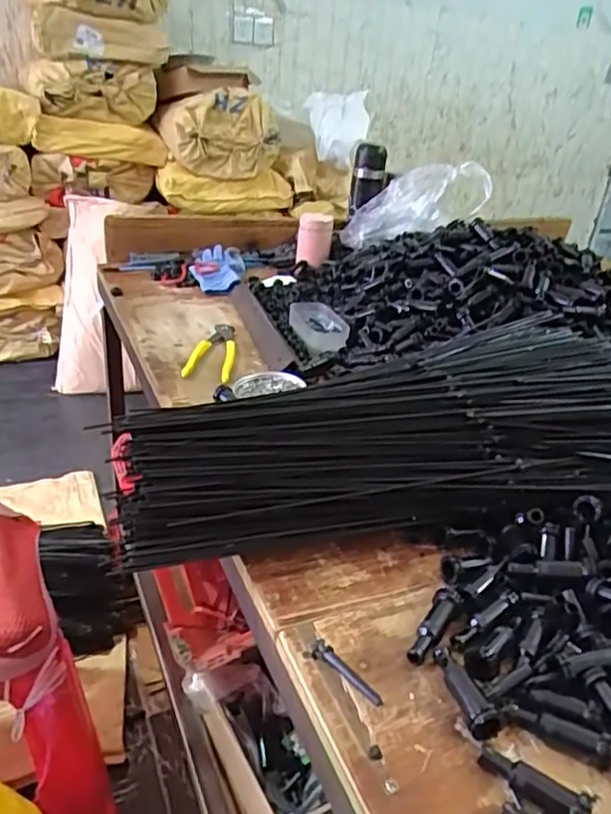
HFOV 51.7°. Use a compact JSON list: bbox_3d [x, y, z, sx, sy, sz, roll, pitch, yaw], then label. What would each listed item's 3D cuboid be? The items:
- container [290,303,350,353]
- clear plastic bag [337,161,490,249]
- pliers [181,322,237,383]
[{"bbox_3d":[0.016,-0.133,0.963,0.068,0.035,0.158,-4,31,-18],"label":"container"},{"bbox_3d":[0.201,-0.377,1.198,0.292,0.111,0.083,-20,23,23],"label":"clear plastic bag"},{"bbox_3d":[-0.123,-0.081,0.881,0.057,0.016,0.159,7,29,2],"label":"pliers"}]

